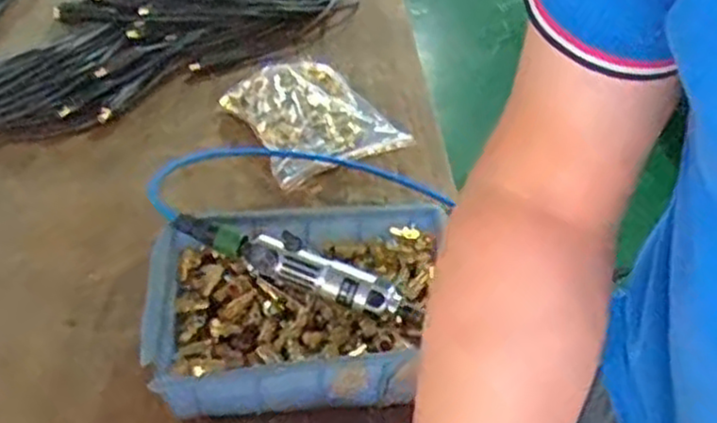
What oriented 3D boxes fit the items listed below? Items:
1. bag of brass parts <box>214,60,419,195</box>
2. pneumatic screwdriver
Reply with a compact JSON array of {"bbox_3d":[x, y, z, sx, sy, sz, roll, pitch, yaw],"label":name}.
[{"bbox_3d":[-0.066,-0.131,1.035,0.187,0.067,0.213,-22,46,-24],"label":"bag of brass parts"},{"bbox_3d":[-0.060,0.053,0.749,0.256,0.048,0.054,16,41,17],"label":"pneumatic screwdriver"}]

